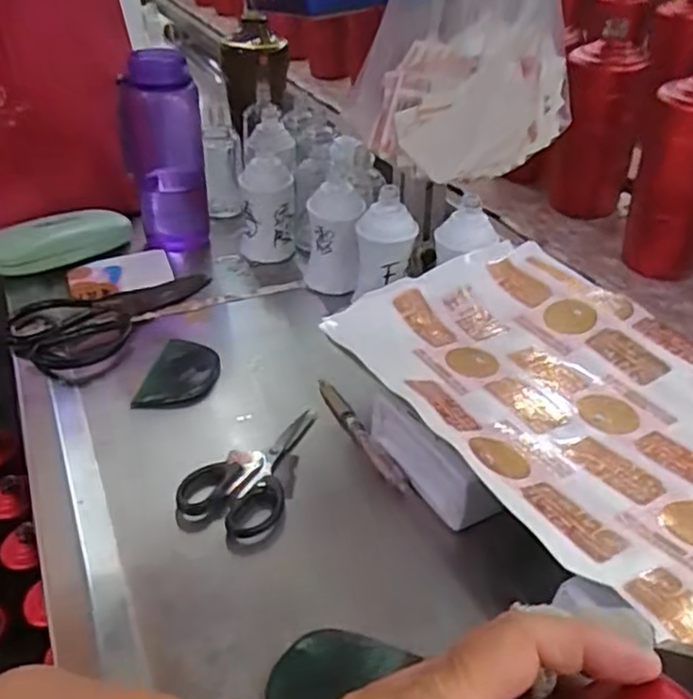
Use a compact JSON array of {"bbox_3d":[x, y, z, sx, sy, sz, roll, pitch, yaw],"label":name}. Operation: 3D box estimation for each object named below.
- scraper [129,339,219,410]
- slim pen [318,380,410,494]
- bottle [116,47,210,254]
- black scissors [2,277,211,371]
[{"bbox_3d":[-0.137,0.022,0.586,0.055,0.010,0.090,5,37,8],"label":"scraper"},{"bbox_3d":[0.010,0.061,0.524,0.014,0.007,0.138,-16,39,-20],"label":"slim pen"},{"bbox_3d":[-0.195,-0.210,0.751,0.082,0.206,0.067,-13,38,-17],"label":"bottle"},{"bbox_3d":[-0.223,-0.040,0.662,0.094,0.030,0.196,19,41,25],"label":"black scissors"}]

